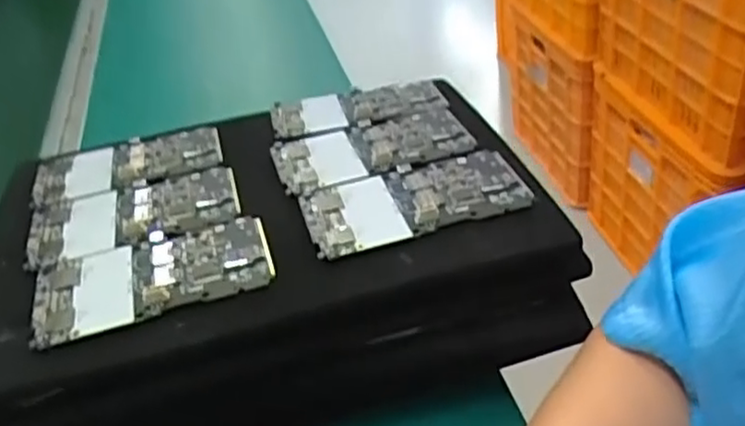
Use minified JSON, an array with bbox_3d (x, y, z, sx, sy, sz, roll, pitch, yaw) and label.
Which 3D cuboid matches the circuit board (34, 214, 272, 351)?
[{"bbox_3d":[-0.121,0.033,0.385,0.125,0.007,0.060,-17,38,-9],"label":"circuit board"}]

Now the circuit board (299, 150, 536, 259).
[{"bbox_3d":[0.024,-0.010,0.416,0.128,0.006,0.061,-17,38,-9],"label":"circuit board"}]

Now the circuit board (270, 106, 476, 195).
[{"bbox_3d":[-0.002,-0.046,0.471,0.129,0.013,0.069,-17,38,-10],"label":"circuit board"}]

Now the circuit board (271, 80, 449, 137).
[{"bbox_3d":[-0.011,-0.079,0.527,0.129,0.007,0.063,-9,38,-7],"label":"circuit board"}]

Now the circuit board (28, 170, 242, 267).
[{"bbox_3d":[-0.149,0.000,0.440,0.126,0.008,0.064,-16,38,-7],"label":"circuit board"}]

